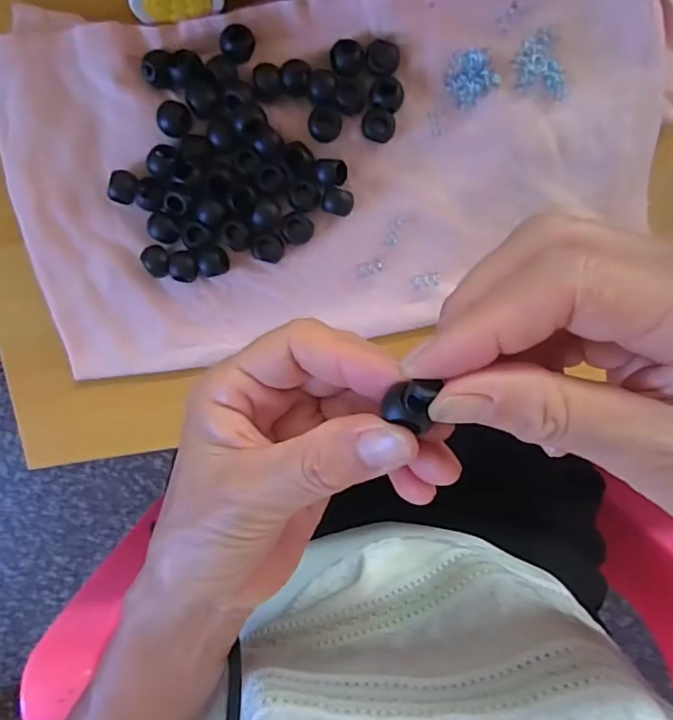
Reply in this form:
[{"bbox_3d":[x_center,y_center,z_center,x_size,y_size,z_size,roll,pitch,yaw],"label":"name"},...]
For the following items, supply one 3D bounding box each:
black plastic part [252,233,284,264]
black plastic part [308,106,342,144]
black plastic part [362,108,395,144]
[{"bbox_3d":[-0.033,-0.055,0.266,0.014,0.009,0.013,0,98,0],"label":"black plastic part"},{"bbox_3d":[-0.005,-0.110,0.255,0.015,0.009,0.014,0,99,-1],"label":"black plastic part"},{"bbox_3d":[0.020,-0.110,0.255,0.015,0.006,0.014,0,98,0],"label":"black plastic part"}]

